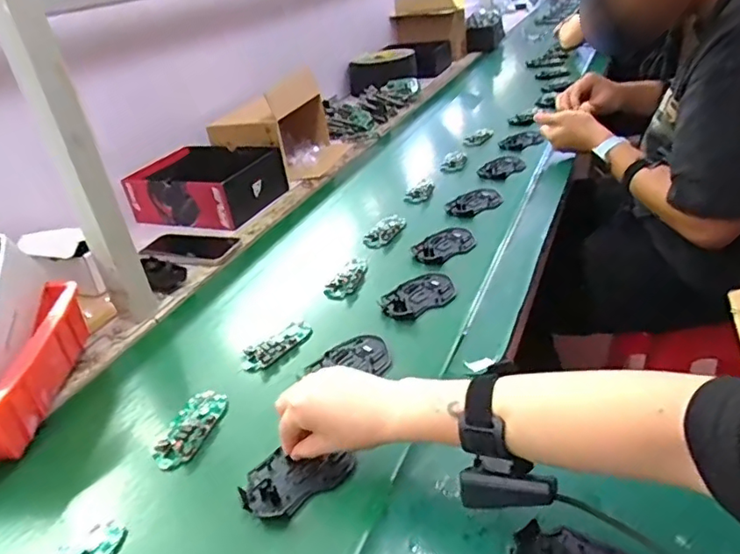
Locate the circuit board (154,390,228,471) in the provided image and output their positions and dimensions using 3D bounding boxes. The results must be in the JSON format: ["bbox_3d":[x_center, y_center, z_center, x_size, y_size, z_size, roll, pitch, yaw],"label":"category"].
[{"bbox_3d":[-0.184,0.155,0.583,0.043,0.014,0.101,1,33,14],"label":"circuit board"}]

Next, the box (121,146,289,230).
[{"bbox_3d":[-0.314,-0.178,1.068,0.248,0.092,0.182,6,34,21],"label":"box"}]

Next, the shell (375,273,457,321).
[{"bbox_3d":[0.063,0.023,0.750,0.116,0.011,0.072,-30,38,-32],"label":"shell"}]

